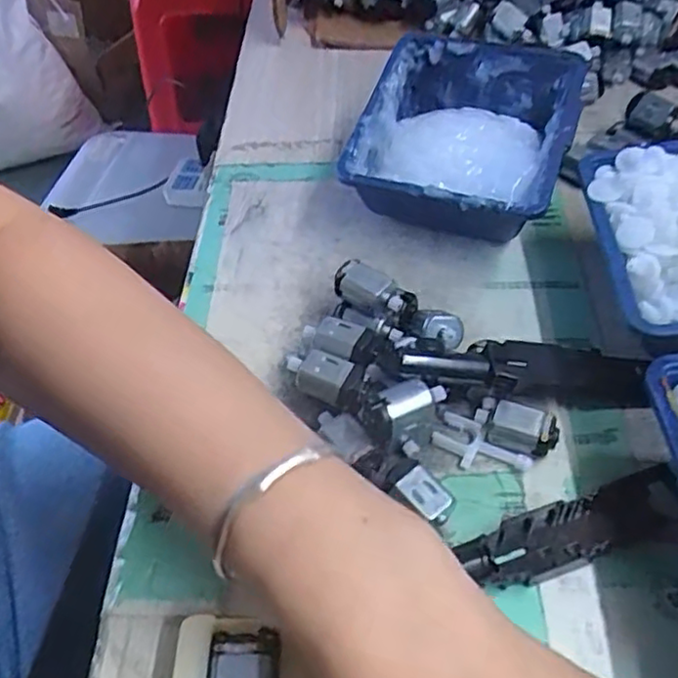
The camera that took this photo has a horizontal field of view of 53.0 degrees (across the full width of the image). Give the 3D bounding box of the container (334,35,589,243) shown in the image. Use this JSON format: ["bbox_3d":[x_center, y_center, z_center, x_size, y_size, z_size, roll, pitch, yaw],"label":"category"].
[{"bbox_3d":[0.071,-0.111,0.384,0.109,0.057,0.129,14,52,15],"label":"container"}]

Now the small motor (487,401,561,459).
[{"bbox_3d":[0.077,0.038,0.285,0.028,0.015,0.018,17,53,17],"label":"small motor"}]

